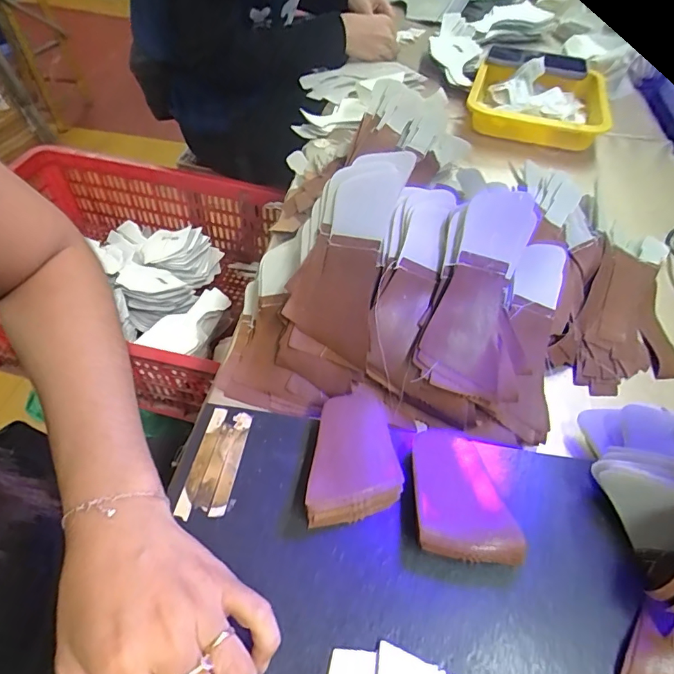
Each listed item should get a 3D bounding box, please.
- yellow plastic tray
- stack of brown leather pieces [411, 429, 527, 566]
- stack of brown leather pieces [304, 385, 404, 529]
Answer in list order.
[{"bbox_3d":[0.316,-0.375,0.732,0.208,0.048,0.220,14,54,6],"label":"yellow plastic tray"},{"bbox_3d":[0.083,0.103,0.305,0.064,0.023,0.078,4,51,0],"label":"stack of brown leather pieces"},{"bbox_3d":[0.008,0.079,0.320,0.063,0.019,0.088,-5,52,-7],"label":"stack of brown leather pieces"}]

